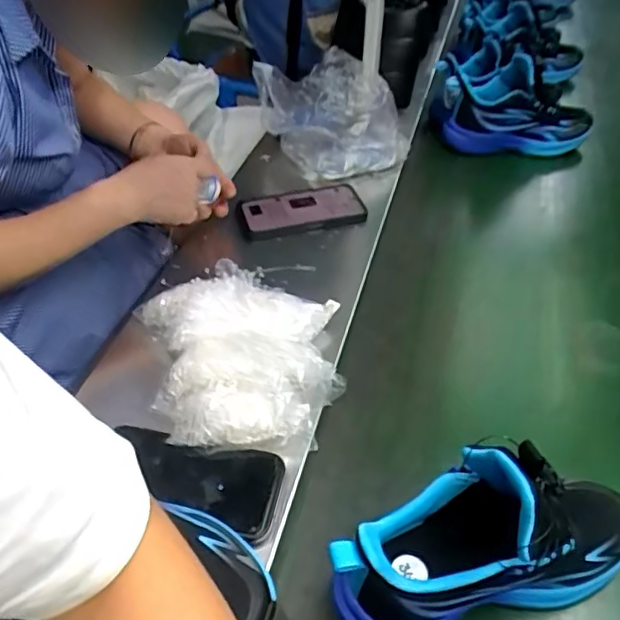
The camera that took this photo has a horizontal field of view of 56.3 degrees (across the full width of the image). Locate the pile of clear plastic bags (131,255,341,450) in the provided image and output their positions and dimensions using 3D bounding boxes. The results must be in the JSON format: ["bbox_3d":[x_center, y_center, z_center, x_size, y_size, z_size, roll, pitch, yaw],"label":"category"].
[{"bbox_3d":[-0.065,0.043,0.559,0.185,0.075,0.193,0,46,0],"label":"pile of clear plastic bags"}]

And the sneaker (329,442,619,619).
[{"bbox_3d":[0.132,0.156,0.401,0.236,0.144,0.088,-11,47,-10],"label":"sneaker"}]

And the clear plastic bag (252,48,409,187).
[{"bbox_3d":[0.042,-0.291,0.856,0.159,0.106,0.196,-26,52,-23],"label":"clear plastic bag"}]

